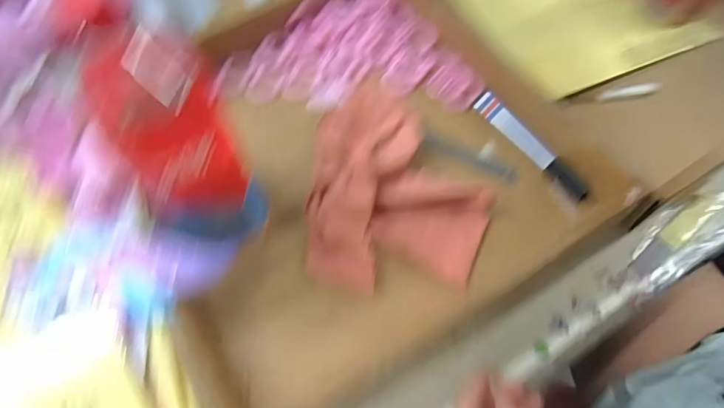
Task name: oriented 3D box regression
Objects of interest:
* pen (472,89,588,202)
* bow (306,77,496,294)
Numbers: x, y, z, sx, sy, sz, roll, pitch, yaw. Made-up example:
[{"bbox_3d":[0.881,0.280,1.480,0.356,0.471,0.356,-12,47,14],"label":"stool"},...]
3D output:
[{"bbox_3d":[0.151,-0.054,0.422,0.016,0.020,0.135,-31,65,-13],"label":"pen"},{"bbox_3d":[0.032,-0.031,0.405,0.147,0.028,0.206,1,62,3],"label":"bow"}]

